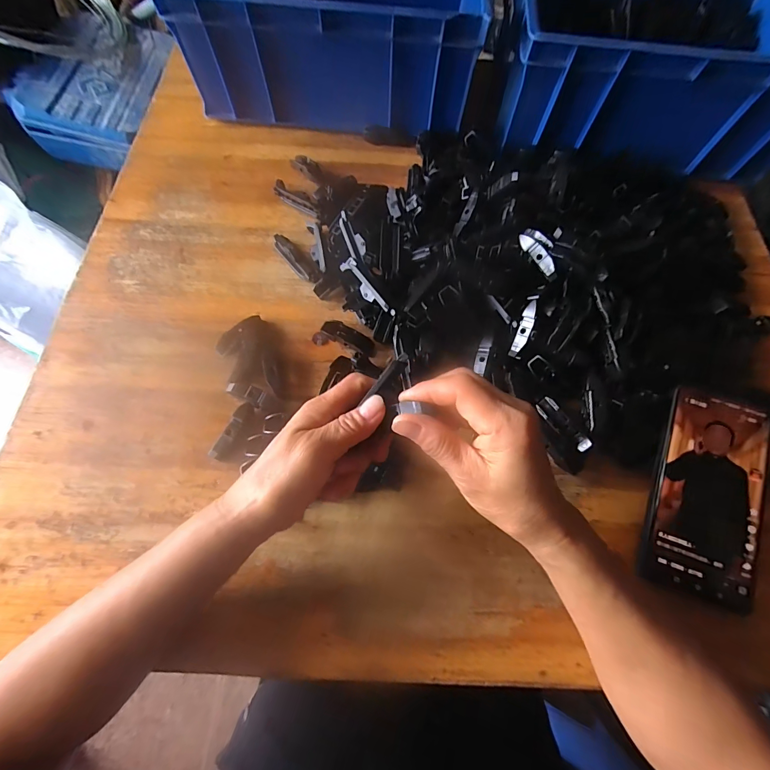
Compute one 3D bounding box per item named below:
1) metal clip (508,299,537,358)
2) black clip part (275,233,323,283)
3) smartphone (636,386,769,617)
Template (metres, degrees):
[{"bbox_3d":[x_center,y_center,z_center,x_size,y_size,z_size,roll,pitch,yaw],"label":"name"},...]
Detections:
[{"bbox_3d":[0.123,-0.049,0.325,0.010,0.007,0.049,18,104,6],"label":"metal clip"},{"bbox_3d":[-0.092,-0.132,0.384,0.018,0.012,0.077,-36,73,-15],"label":"black clip part"},{"bbox_3d":[0.257,0.083,0.291,0.078,0.007,0.161,20,77,8],"label":"smartphone"}]

